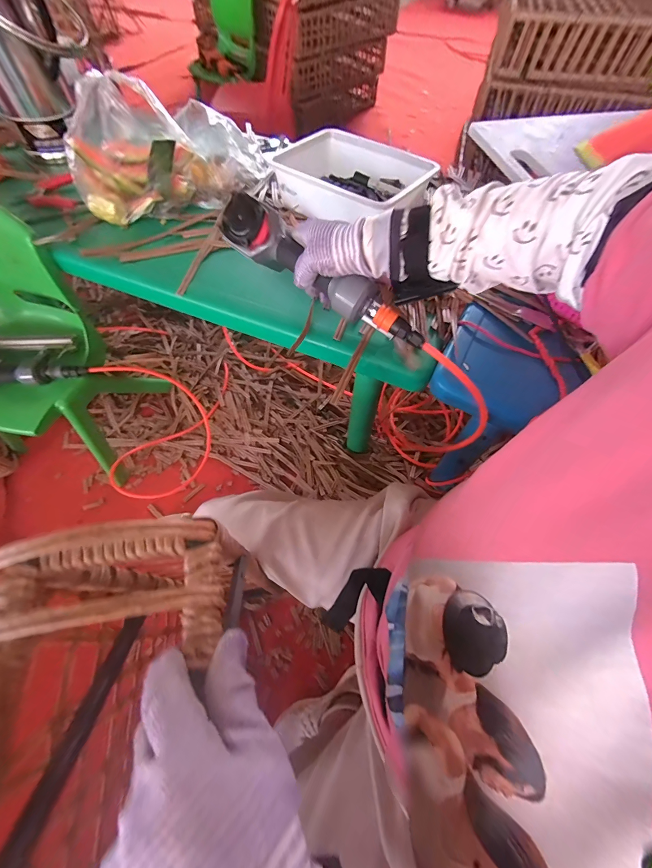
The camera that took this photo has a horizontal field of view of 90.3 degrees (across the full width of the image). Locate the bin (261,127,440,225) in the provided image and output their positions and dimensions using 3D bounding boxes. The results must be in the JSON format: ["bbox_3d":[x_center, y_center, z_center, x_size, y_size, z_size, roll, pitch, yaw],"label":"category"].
[{"bbox_3d":[0.043,-0.493,0.635,0.266,0.076,0.203,36,67,17],"label":"bin"}]

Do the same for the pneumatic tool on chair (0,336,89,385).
[{"bbox_3d":[-0.667,-0.169,0.695,0.269,0.056,0.144,-12,63,-7],"label":"pneumatic tool on chair"}]

